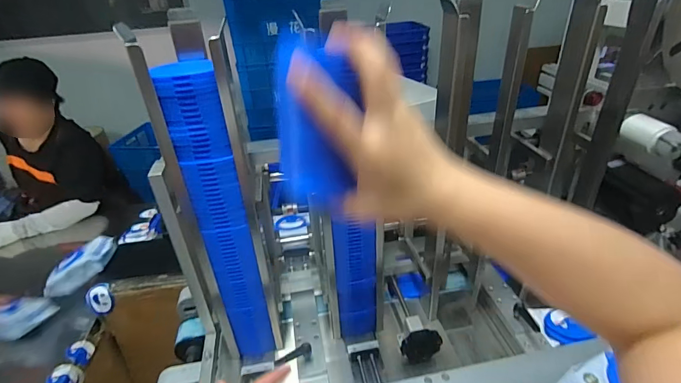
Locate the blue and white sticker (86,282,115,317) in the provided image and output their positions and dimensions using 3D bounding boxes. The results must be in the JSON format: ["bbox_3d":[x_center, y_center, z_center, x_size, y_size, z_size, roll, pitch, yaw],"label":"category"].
[{"bbox_3d":[-0.668,0.304,1.041,0.074,0.090,0.022,-26,17,-11],"label":"blue and white sticker"}]

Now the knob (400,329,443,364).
[{"bbox_3d":[0.145,0.285,0.684,0.073,0.075,0.032,-9,32,-9],"label":"knob"}]

